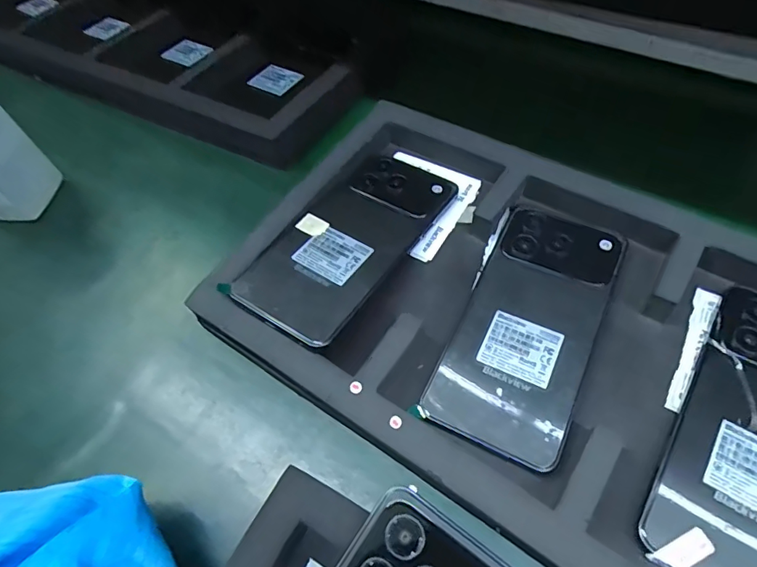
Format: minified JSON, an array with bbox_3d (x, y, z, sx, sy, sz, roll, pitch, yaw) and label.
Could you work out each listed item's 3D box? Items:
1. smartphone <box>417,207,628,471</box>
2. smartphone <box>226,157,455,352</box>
[{"bbox_3d":[0.090,0.022,0.283,0.074,0.013,0.157,23,61,16],"label":"smartphone"},{"bbox_3d":[-0.018,-0.032,0.315,0.074,0.007,0.156,29,62,19],"label":"smartphone"}]

